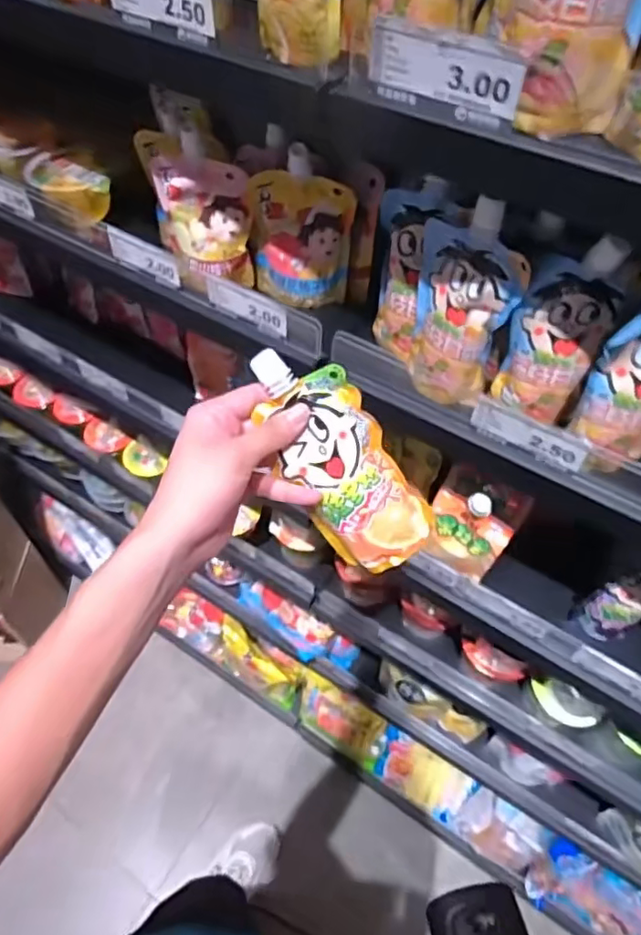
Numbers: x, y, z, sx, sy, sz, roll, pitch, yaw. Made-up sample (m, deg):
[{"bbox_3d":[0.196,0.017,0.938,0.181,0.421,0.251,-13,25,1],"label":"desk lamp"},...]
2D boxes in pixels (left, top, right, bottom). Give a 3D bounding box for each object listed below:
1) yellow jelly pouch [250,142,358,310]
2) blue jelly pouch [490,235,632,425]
[{"bbox_3d":[-0.018,-0.212,0.533,0.092,0.148,0.025,7,53,3],"label":"yellow jelly pouch"},{"bbox_3d":[0.173,-0.100,0.427,0.061,0.147,0.031,28,57,18],"label":"blue jelly pouch"}]

